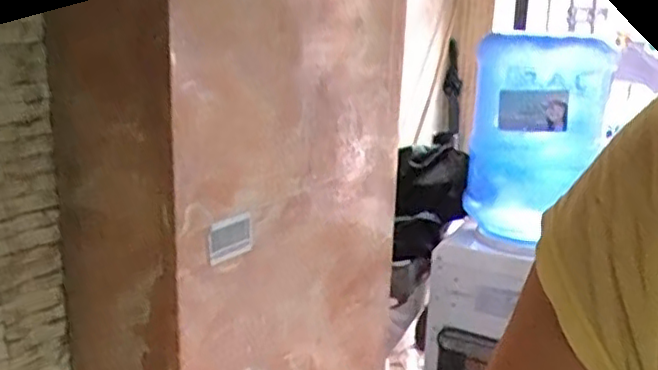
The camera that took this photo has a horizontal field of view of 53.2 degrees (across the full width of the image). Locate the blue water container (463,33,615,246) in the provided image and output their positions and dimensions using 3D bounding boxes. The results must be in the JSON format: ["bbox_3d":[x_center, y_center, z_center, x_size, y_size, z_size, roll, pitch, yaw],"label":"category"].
[{"bbox_3d":[0.410,-0.084,1.313,0.249,0.389,0.206,6,16,17],"label":"blue water container"}]

